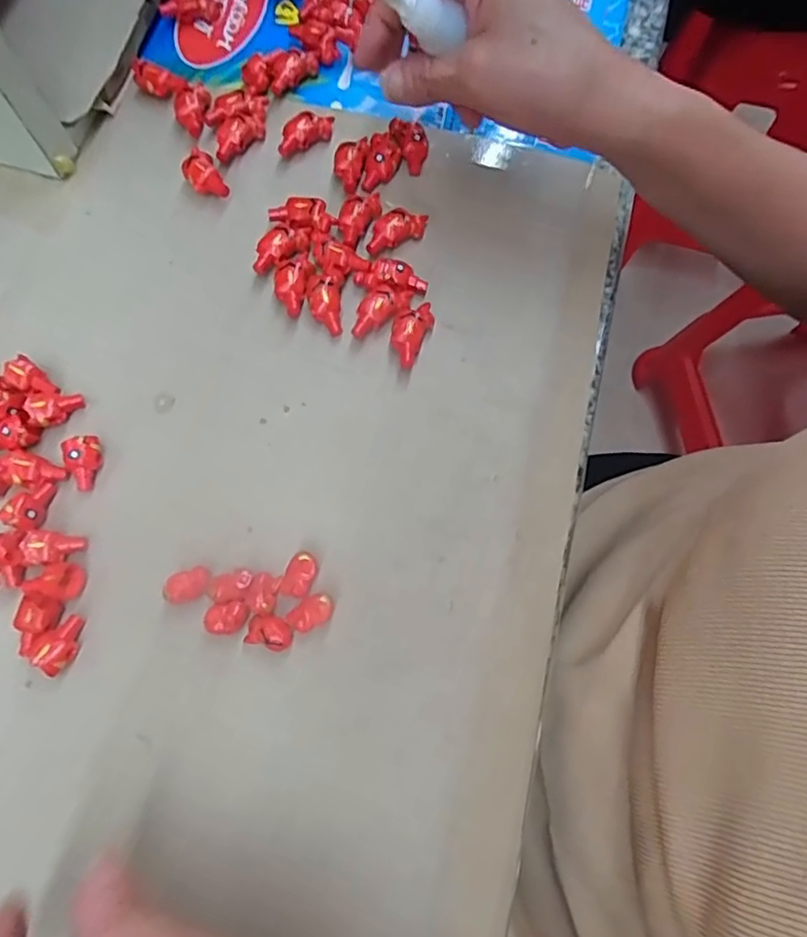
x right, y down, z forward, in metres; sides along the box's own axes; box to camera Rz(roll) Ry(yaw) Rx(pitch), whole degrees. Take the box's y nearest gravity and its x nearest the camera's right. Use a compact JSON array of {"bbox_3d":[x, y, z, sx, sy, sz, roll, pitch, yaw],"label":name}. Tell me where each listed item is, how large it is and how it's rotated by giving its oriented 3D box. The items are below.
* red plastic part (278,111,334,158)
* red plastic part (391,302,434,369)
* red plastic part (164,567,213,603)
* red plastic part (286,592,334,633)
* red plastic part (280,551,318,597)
[{"bbox_3d":[-0.059,-0.199,0.348,0.037,0.013,0.013,-32,76,-9],"label":"red plastic part"},{"bbox_3d":[0.004,-0.071,0.308,0.018,0.013,0.038,24,75,7],"label":"red plastic part"},{"bbox_3d":[-0.099,0.055,0.272,0.020,0.012,0.015,-13,74,-4],"label":"red plastic part"},{"bbox_3d":[-0.042,0.066,0.268,0.021,0.009,0.014,-34,76,-10],"label":"red plastic part"},{"bbox_3d":[-0.047,0.049,0.272,0.014,0.009,0.020,15,74,4],"label":"red plastic part"}]

